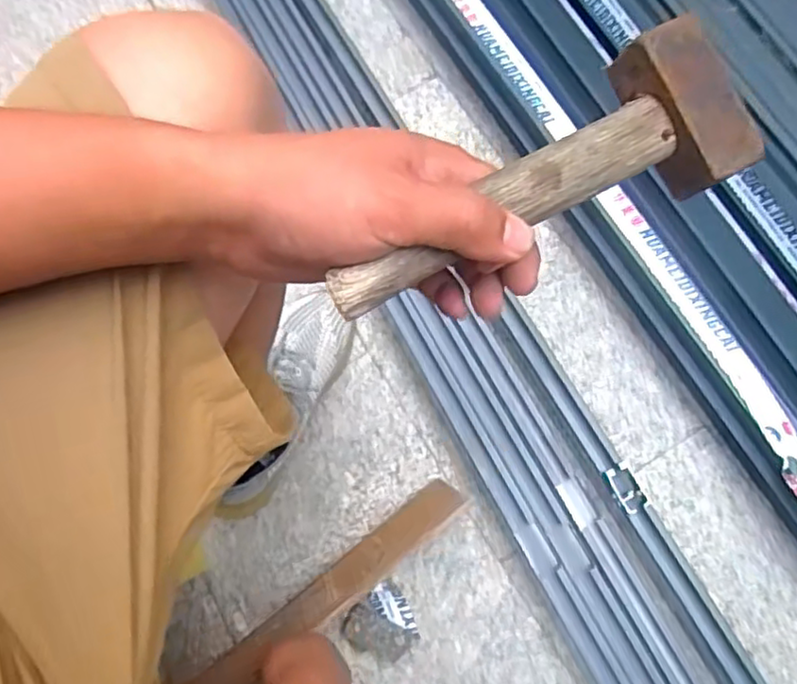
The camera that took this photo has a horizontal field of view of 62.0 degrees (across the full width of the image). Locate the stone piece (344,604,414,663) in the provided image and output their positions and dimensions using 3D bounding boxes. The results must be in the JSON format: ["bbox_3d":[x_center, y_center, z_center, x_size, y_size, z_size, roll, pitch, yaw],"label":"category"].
[{"bbox_3d":[-0.024,0.322,0.729,0.074,0.031,0.040,27,76,8],"label":"stone piece"}]

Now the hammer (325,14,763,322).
[{"bbox_3d":[0.065,-0.072,0.305,0.216,0.040,0.077,-28,75,-12],"label":"hammer"}]

